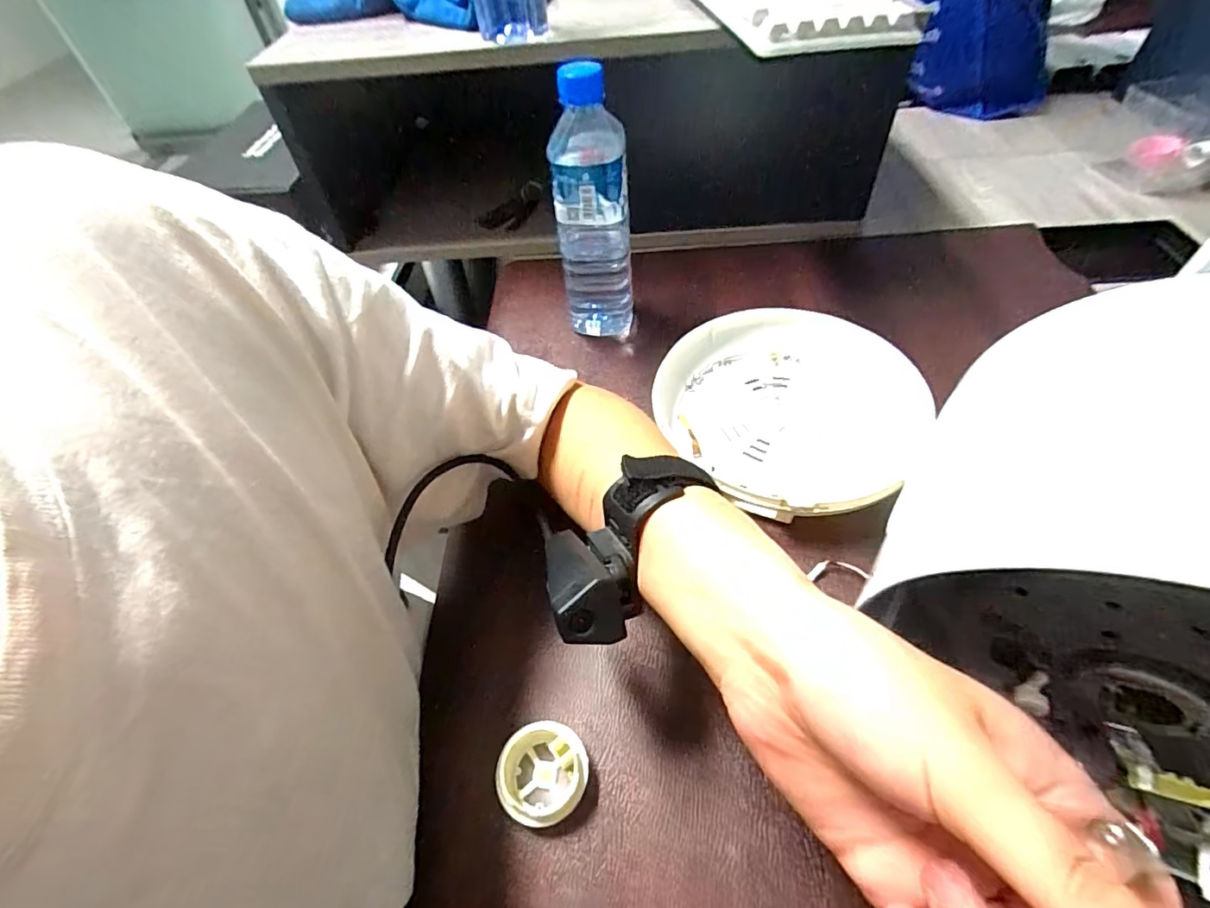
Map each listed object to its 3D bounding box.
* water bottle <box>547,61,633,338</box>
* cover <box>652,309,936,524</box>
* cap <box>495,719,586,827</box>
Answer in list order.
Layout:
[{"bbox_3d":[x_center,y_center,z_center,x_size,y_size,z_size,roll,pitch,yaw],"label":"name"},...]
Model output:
[{"bbox_3d":[-0.010,-0.197,0.454,0.058,0.213,0.058,-4,52,1],"label":"water bottle"},{"bbox_3d":[0.146,-0.041,0.422,0.171,0.045,0.191,-37,56,-22],"label":"cover"},{"bbox_3d":[-0.032,0.172,0.291,0.046,0.022,0.046,-3,50,4],"label":"cap"}]

